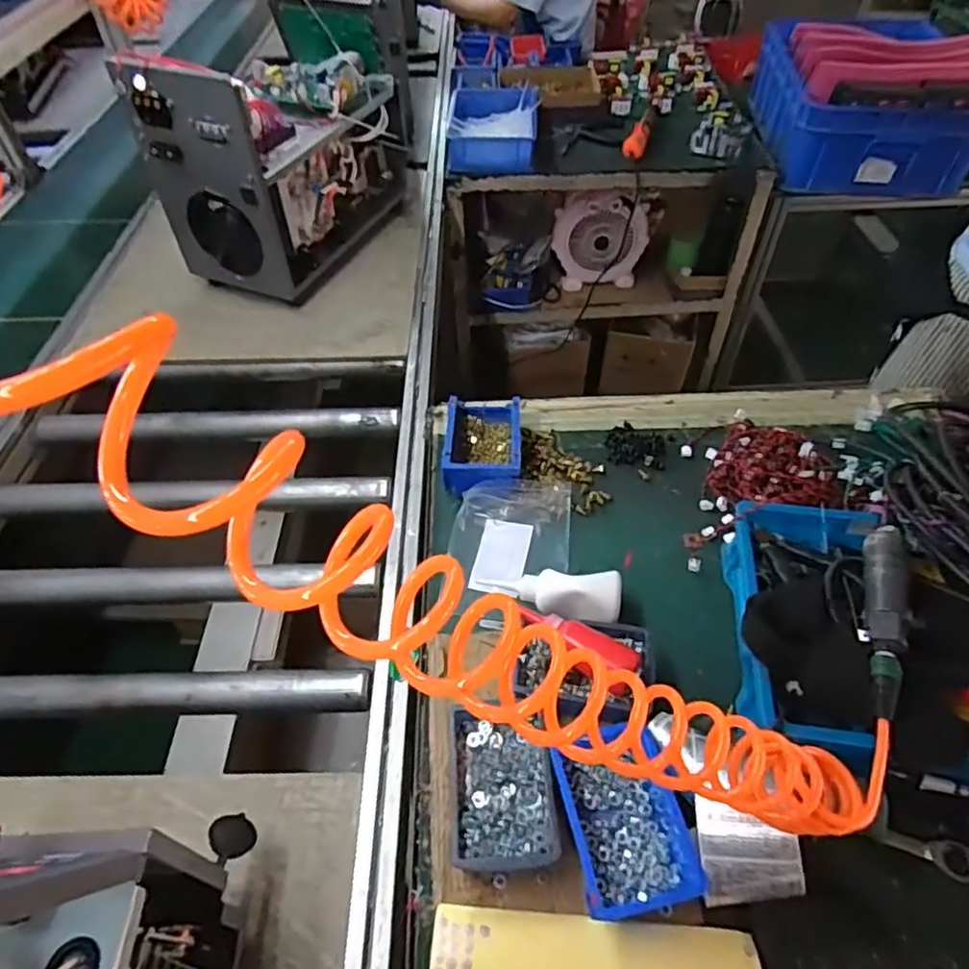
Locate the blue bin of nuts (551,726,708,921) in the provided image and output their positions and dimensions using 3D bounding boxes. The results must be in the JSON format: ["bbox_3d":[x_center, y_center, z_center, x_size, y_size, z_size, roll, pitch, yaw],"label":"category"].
[{"bbox_3d":[0.126,0.300,0.586,0.106,0.050,0.149,-9,49,-4],"label":"blue bin of nuts"}]

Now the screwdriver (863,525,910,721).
[{"bbox_3d":[0.389,0.119,0.622,0.036,0.032,0.227,17,52,17],"label":"screwdriver"}]

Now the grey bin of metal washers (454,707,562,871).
[{"bbox_3d":[0.018,0.286,0.611,0.093,0.046,0.146,-3,49,1],"label":"grey bin of metal washers"}]

